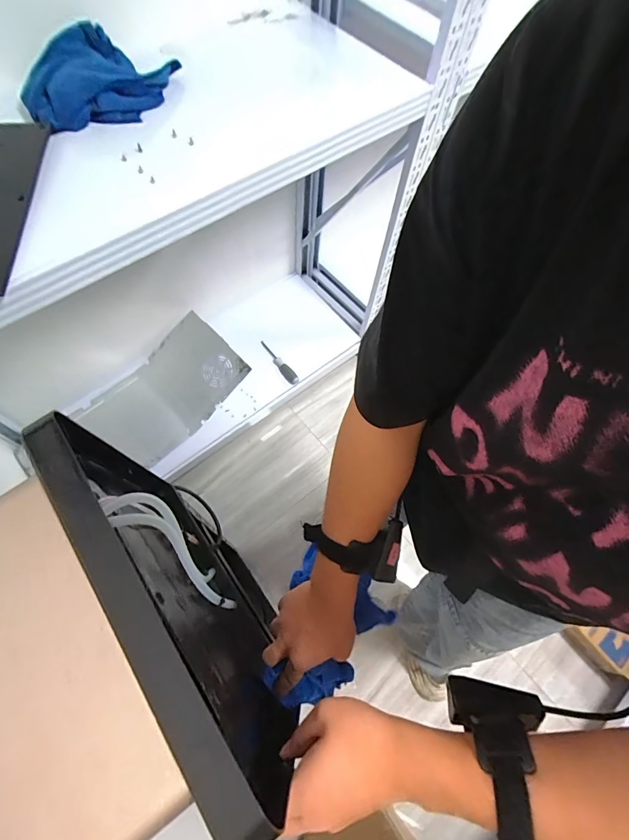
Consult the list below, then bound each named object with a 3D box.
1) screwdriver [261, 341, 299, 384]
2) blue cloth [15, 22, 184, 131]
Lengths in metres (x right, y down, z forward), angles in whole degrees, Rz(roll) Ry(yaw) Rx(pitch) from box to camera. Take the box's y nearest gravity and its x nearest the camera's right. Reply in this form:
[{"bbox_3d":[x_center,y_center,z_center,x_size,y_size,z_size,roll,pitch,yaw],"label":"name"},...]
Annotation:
[{"bbox_3d":[-0.131,-0.210,1.413,0.041,0.032,0.218,-35,69,-16],"label":"screwdriver"},{"bbox_3d":[-0.357,-0.564,0.650,0.167,0.060,0.227,14,65,7],"label":"blue cloth"}]

